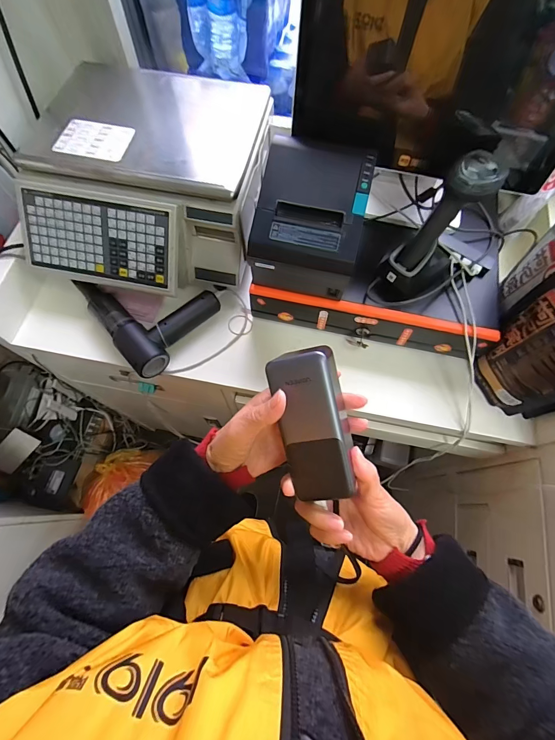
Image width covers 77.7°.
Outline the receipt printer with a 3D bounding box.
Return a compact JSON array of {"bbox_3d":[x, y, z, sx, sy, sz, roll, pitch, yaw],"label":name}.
[{"bbox_3d":[0.050,-0.221,0.515,0.151,0.135,0.173,12,70,4],"label":"receipt printer"}]

